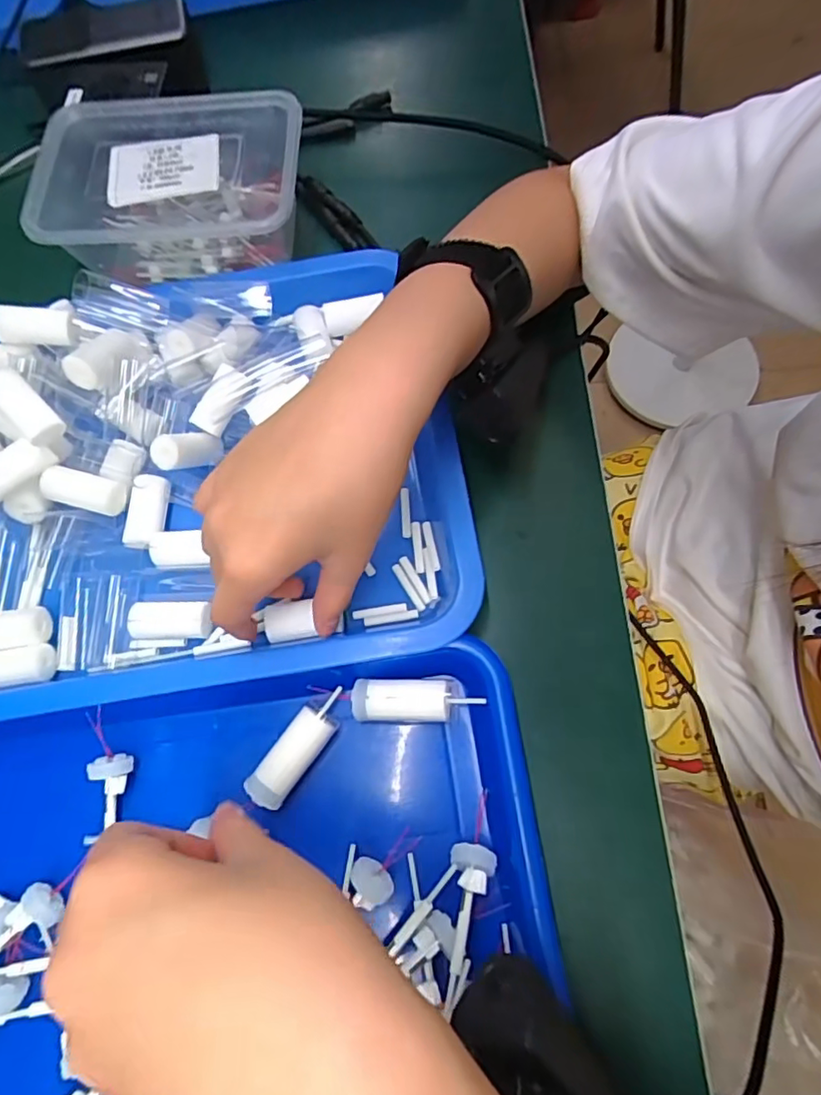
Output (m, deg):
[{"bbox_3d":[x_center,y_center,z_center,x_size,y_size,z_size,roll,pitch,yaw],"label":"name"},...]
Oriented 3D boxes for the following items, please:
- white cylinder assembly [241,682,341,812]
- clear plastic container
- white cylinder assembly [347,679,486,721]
[{"bbox_3d":[-0.055,0.100,0.286,0.020,0.014,0.063,35,76,15],"label":"white cylinder assembly"},{"bbox_3d":[-0.155,-0.235,0.384,0.165,0.054,0.119,-2,71,3],"label":"clear plastic container"},{"bbox_3d":[0.002,0.078,0.291,0.064,0.022,0.020,-1,71,4],"label":"white cylinder assembly"}]

